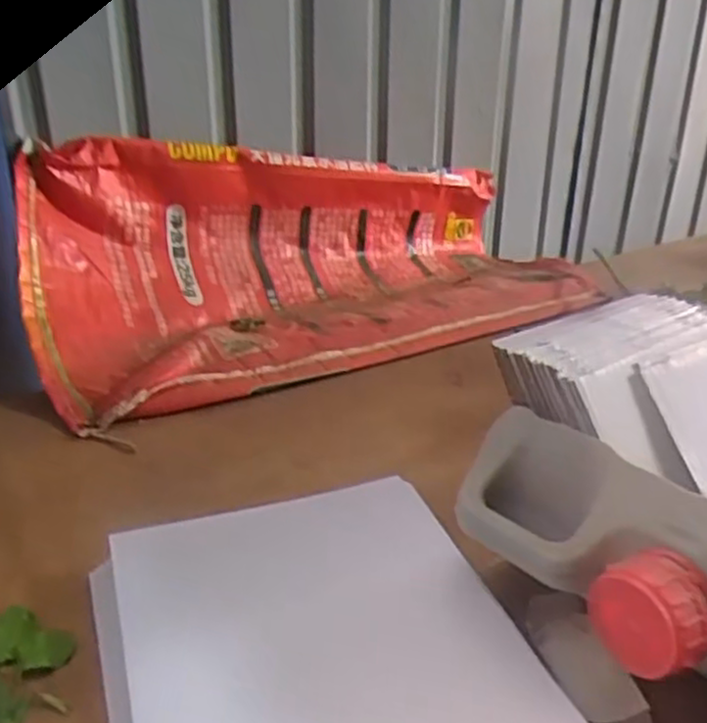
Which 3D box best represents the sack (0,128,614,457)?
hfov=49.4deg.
[{"bbox_3d":[-0.011,-0.136,0.904,0.706,0.179,0.300,-14,29,-32],"label":"sack"}]

